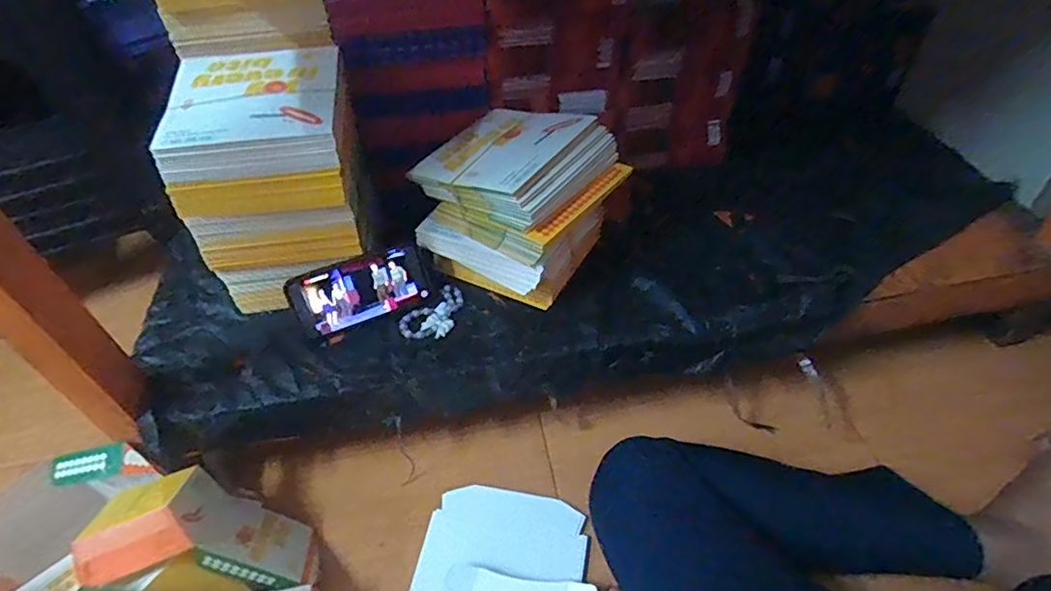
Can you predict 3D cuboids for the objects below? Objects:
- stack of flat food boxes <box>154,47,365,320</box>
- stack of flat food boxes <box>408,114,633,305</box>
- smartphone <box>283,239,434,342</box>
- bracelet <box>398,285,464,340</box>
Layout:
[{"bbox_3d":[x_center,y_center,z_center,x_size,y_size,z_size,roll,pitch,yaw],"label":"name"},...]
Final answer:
[{"bbox_3d":[-0.288,-0.142,0.679,0.181,0.223,0.163,-10,46,-6],"label":"stack of flat food boxes"},{"bbox_3d":[-0.004,-0.112,0.713,0.196,0.168,0.181,21,50,22],"label":"stack of flat food boxes"},{"bbox_3d":[-0.196,-0.008,0.689,0.156,0.080,0.010,-22,16,-13],"label":"smartphone"},{"bbox_3d":[-0.107,0.023,0.703,0.059,0.010,0.092,26,53,26],"label":"bracelet"}]

